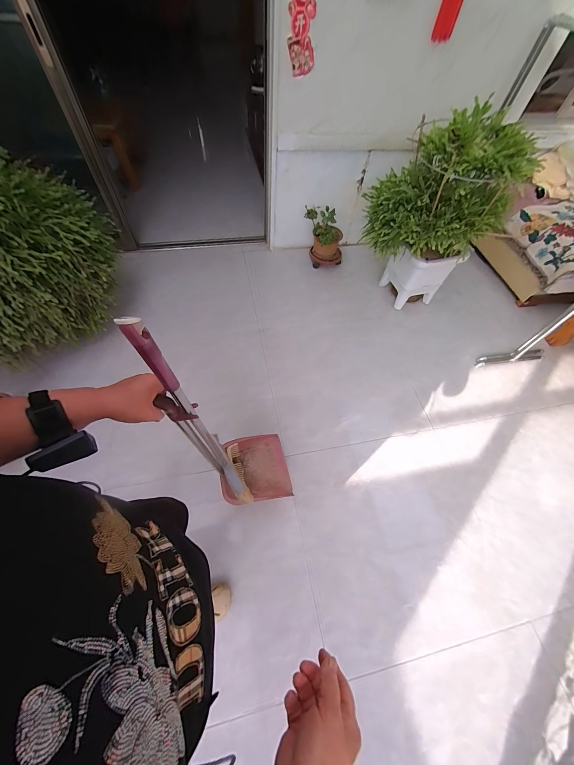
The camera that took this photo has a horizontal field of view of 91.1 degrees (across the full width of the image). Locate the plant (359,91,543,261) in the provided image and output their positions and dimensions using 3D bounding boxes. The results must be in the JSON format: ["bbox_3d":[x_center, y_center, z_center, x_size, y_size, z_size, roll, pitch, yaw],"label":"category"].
[{"bbox_3d":[0.744,-0.913,1.380,0.527,0.557,0.481,-8,60,-9],"label":"plant"}]

